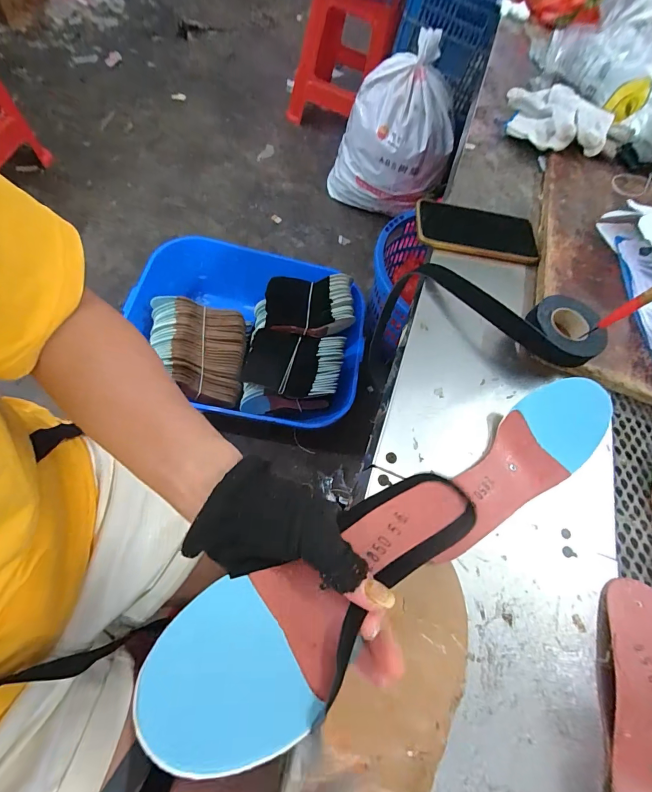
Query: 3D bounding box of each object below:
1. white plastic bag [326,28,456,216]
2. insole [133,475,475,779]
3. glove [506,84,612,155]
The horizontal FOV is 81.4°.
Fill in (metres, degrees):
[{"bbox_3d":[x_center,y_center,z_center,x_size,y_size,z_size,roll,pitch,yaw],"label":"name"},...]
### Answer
[{"bbox_3d":[0.236,-0.891,1.322,0.366,0.477,0.266,11,64,-7],"label":"white plastic bag"},{"bbox_3d":[0.011,0.103,0.213,0.217,0.038,0.068,-20,64,-40],"label":"insole"},{"bbox_3d":[0.366,-0.447,0.602,0.158,0.049,0.148,27,63,1],"label":"glove"}]

